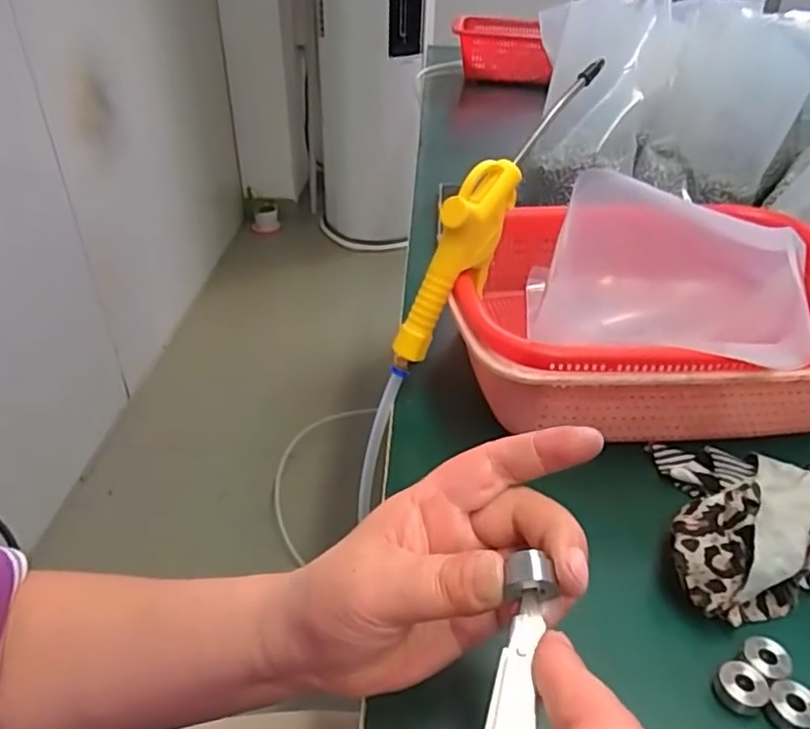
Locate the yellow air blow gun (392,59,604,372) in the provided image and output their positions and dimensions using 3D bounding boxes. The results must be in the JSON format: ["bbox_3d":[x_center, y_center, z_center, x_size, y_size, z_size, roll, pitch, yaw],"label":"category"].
[{"bbox_3d":[0.053,-0.094,0.393,0.070,0.218,0.020,23,11,-49],"label":"yellow air blow gun"}]

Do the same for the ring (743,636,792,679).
[{"bbox_3d":[0.162,0.130,0.278,0.015,0.007,0.019,-20,40,-27],"label":"ring"}]

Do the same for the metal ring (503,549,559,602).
[{"bbox_3d":[0.041,0.070,0.204,0.016,0.016,0.010,1,35,0],"label":"metal ring"}]

